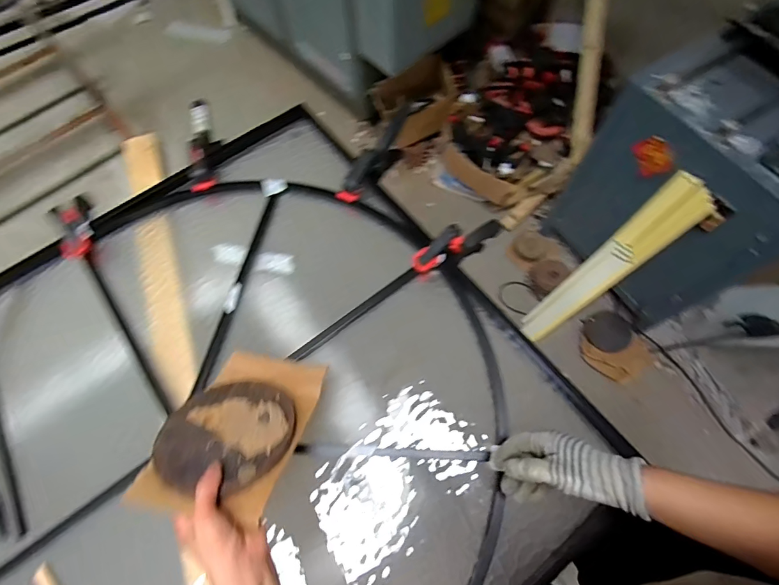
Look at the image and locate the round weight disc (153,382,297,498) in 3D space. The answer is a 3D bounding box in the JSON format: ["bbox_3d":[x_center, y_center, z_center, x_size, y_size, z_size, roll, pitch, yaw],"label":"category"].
[{"bbox_3d":[-0.190,0.162,0.474,0.149,0.013,0.147,-2,32,1],"label":"round weight disc"}]

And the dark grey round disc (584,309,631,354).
[{"bbox_3d":[0.757,0.135,1.385,0.148,0.016,0.140,-1,67,2],"label":"dark grey round disc"}]

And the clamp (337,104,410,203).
[{"bbox_3d":[-0.018,-0.245,0.725,0.037,0.064,0.228,28,70,13],"label":"clamp"}]

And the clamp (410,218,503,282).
[{"bbox_3d":[0.125,-0.080,0.685,0.213,0.088,0.045,-21,62,-47],"label":"clamp"}]

